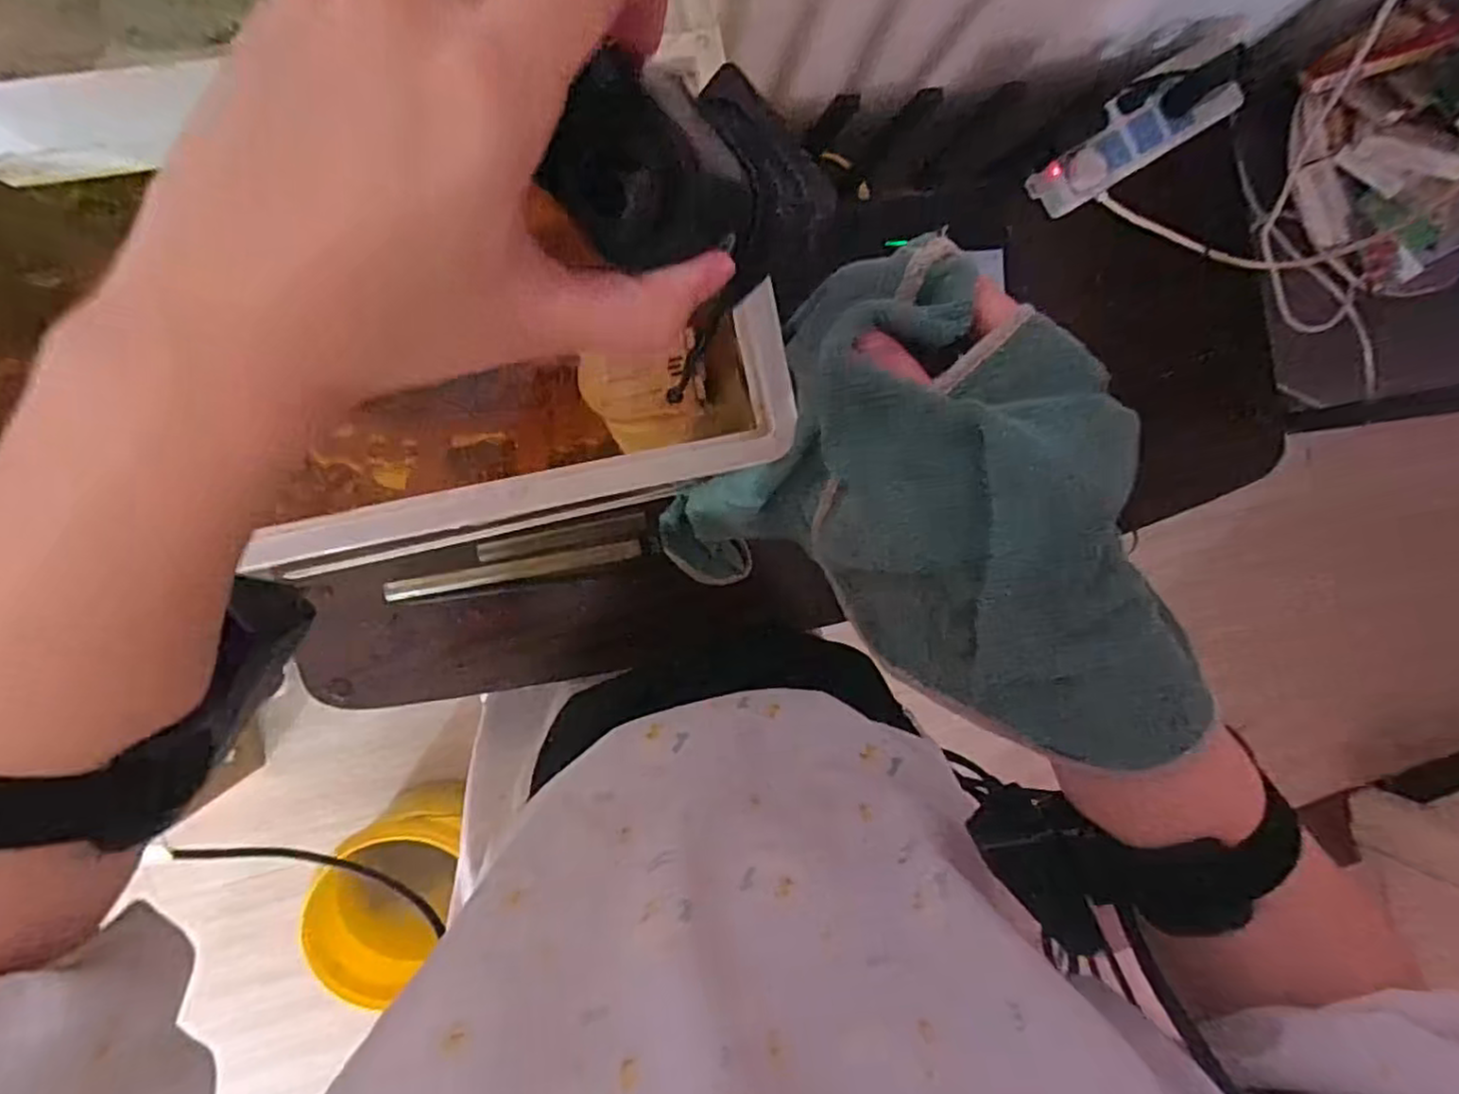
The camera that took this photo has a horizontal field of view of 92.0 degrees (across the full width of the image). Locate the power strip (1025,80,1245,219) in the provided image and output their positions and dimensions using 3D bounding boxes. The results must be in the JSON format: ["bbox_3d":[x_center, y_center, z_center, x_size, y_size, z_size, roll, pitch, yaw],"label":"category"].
[{"bbox_3d":[0.393,-0.396,0.670,0.222,0.029,0.059,-33,97,-7],"label":"power strip"}]

